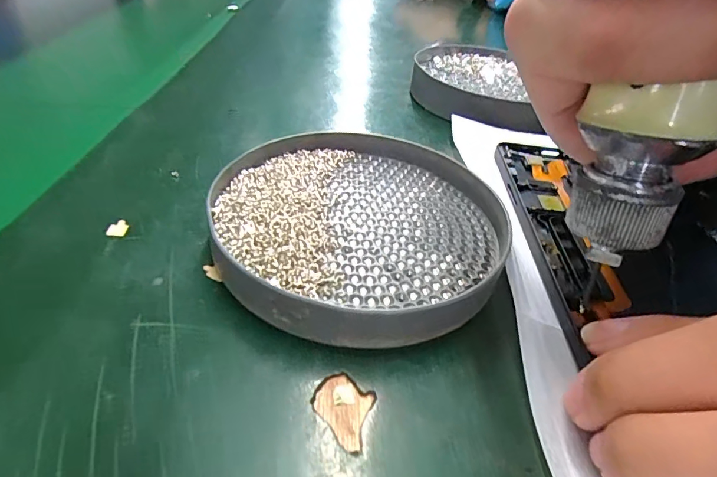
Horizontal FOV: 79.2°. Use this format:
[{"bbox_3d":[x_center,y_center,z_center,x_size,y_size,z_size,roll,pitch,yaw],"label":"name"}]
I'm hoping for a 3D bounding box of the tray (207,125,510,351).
[{"bbox_3d":[0.001,-0.009,0.175,0.114,0.017,0.113,3,40,-3],"label":"tray"}]

